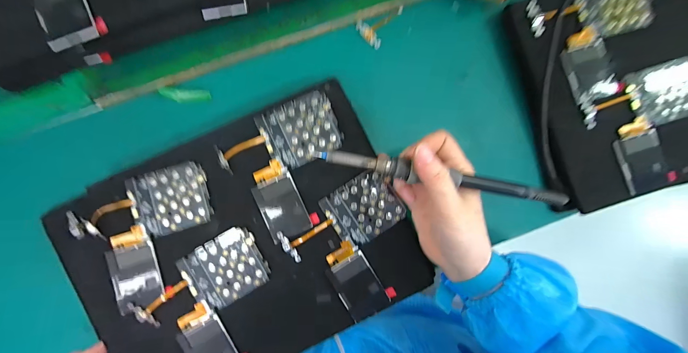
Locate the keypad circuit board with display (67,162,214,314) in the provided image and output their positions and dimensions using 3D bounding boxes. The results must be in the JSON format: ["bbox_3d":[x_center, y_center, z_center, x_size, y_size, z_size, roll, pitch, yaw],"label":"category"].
[{"bbox_3d":[-0.192,0.058,0.295,0.142,0.005,0.117,-30,88,-2],"label":"keypad circuit board with display"}]

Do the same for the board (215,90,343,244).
[{"bbox_3d":[-0.053,-0.010,0.305,0.122,0.008,0.124,-25,88,-2],"label":"board"}]

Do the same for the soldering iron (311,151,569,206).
[{"bbox_3d":[0.078,0.000,0.249,0.211,0.019,0.016,10,84,0],"label":"soldering iron"}]

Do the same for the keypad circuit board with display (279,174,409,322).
[{"bbox_3d":[0.018,0.072,0.305,0.122,0.009,0.121,-38,88,-2],"label":"keypad circuit board with display"}]

